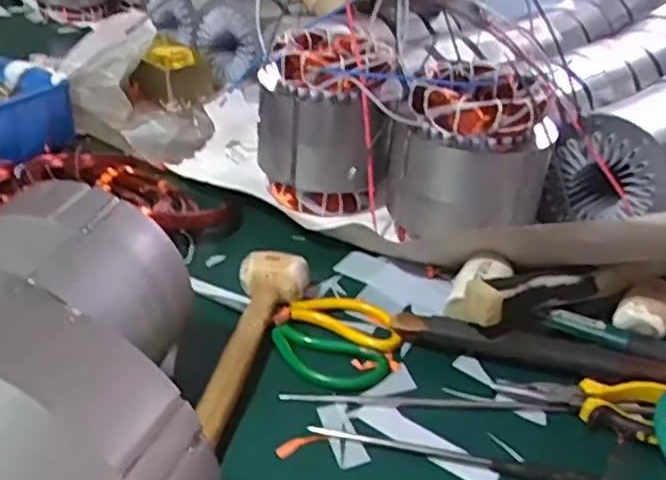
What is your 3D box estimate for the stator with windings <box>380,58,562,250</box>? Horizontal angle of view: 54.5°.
[{"bbox_3d":[0.144,-0.081,0.673,0.150,0.164,0.136,31,41,33],"label":"stator with windings"}]

